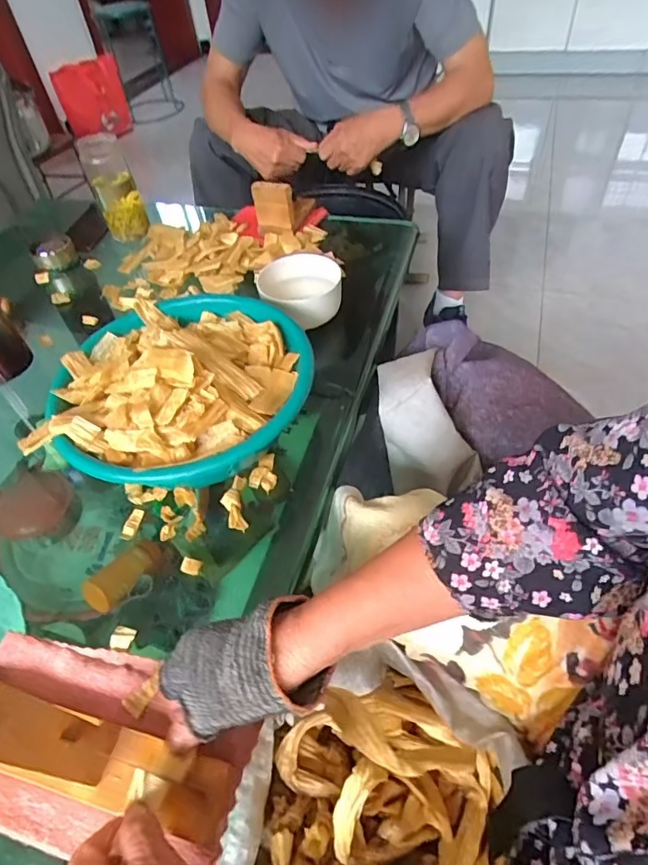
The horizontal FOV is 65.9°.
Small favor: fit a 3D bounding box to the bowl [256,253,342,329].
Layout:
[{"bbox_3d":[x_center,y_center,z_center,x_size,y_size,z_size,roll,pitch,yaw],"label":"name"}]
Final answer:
[{"bbox_3d":[-0.033,-0.185,0.681,0.114,0.059,0.122,-3,47,4],"label":"bowl"}]

